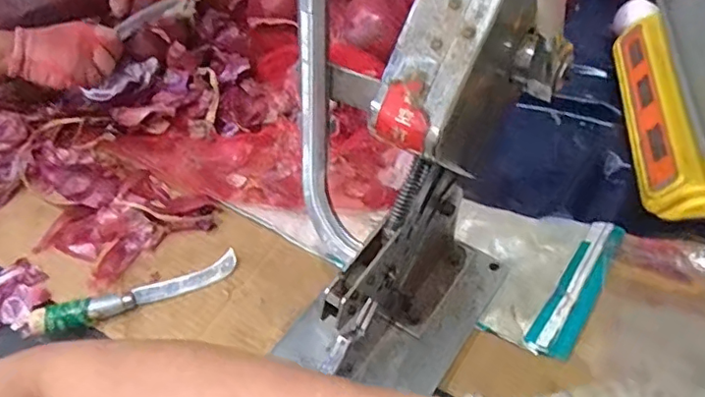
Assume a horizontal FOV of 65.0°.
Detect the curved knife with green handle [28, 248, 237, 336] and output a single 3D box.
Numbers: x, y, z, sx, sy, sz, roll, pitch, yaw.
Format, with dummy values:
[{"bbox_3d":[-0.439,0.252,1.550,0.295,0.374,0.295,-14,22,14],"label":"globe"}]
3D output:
[{"bbox_3d":[-0.216,0.095,0.558,0.199,0.037,0.029,-20,53,-13],"label":"curved knife with green handle"}]

